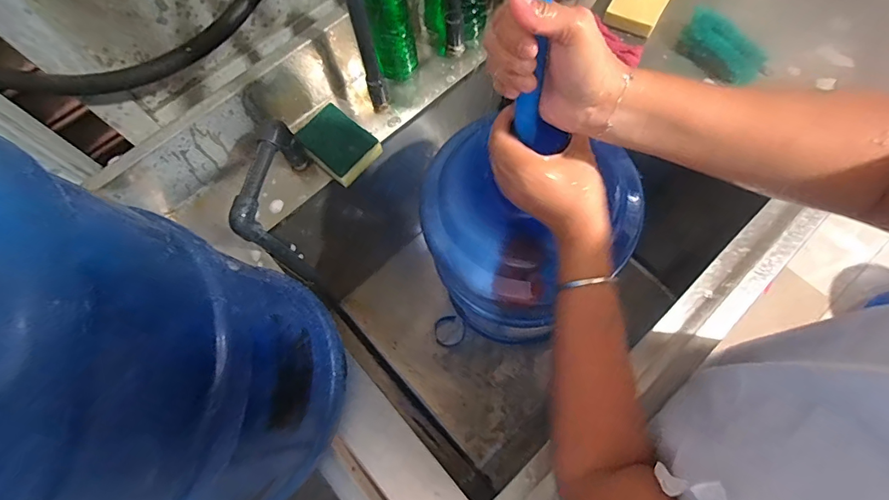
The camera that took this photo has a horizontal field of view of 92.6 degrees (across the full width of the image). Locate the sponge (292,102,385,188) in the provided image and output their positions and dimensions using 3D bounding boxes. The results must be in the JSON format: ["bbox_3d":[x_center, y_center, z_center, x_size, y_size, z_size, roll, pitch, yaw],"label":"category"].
[{"bbox_3d":[-0.148,-0.147,0.592,0.098,0.021,0.080,34,74,16],"label":"sponge"}]

